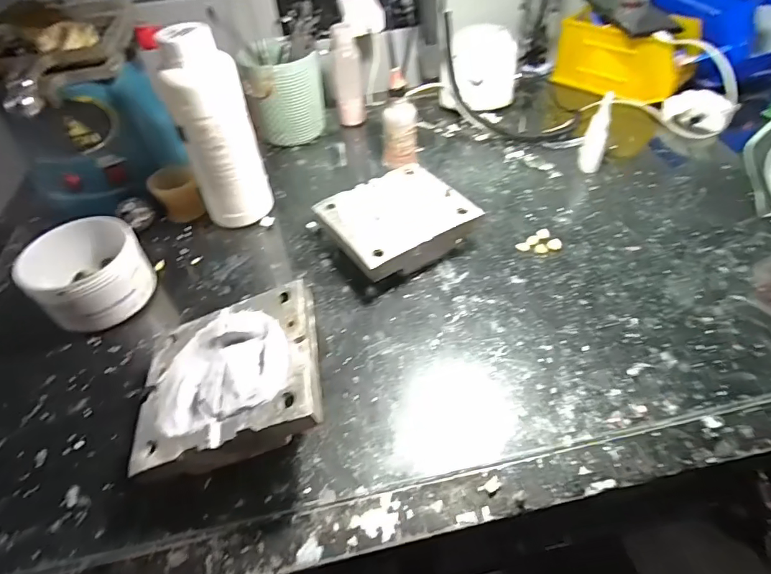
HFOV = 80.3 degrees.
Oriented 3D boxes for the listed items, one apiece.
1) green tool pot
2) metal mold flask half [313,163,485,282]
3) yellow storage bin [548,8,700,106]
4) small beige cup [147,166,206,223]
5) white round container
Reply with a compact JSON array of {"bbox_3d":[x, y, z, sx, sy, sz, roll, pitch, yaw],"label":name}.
[{"bbox_3d":[-0.132,-0.256,0.603,0.094,0.123,0.088,-14,48,-9],"label":"green tool pot"},{"bbox_3d":[0.011,-0.061,0.464,0.132,0.043,0.116,-28,52,-20],"label":"metal mold flask half"},{"bbox_3d":[0.342,-0.335,0.660,0.175,0.086,0.110,29,56,27],"label":"yellow storage bin"},{"bbox_3d":[-0.238,-0.106,0.521,0.044,0.048,0.039,-22,50,-15],"label":"small beige cup"},{"bbox_3d":[-0.269,-0.010,0.423,0.092,0.068,0.092,-2,48,2],"label":"white round container"}]

